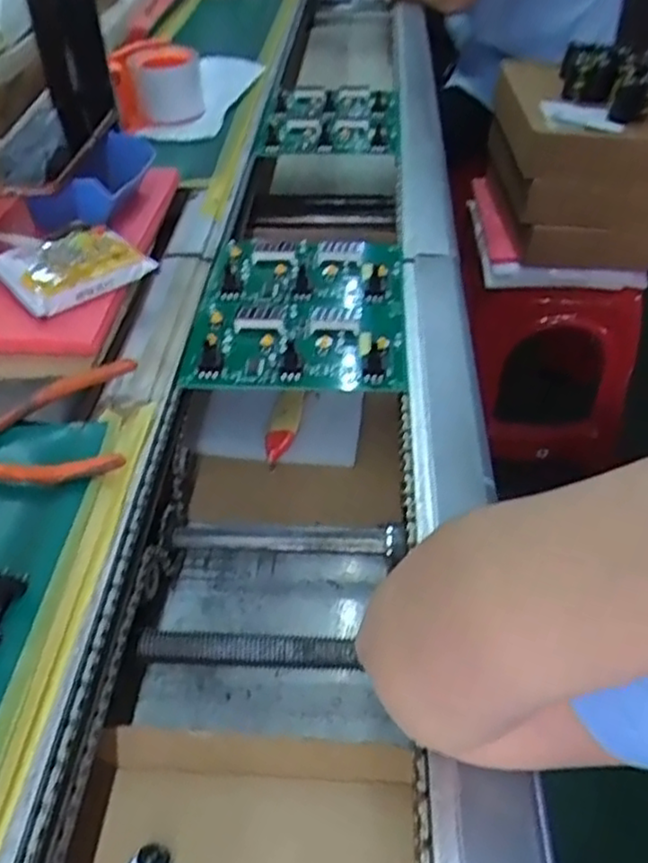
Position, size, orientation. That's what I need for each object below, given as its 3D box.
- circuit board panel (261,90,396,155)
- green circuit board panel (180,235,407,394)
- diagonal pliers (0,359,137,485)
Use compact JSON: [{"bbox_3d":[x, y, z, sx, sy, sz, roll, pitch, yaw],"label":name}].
[{"bbox_3d":[0.013,-0.390,0.865,0.156,0.025,0.206,5,42,3],"label":"circuit board panel"},{"bbox_3d":[-0.018,-0.106,0.566,0.162,0.023,0.191,1,45,3],"label":"green circuit board panel"},{"bbox_3d":[-0.199,0.001,0.445,0.148,0.027,0.089,-6,45,-5],"label":"diagonal pliers"}]

